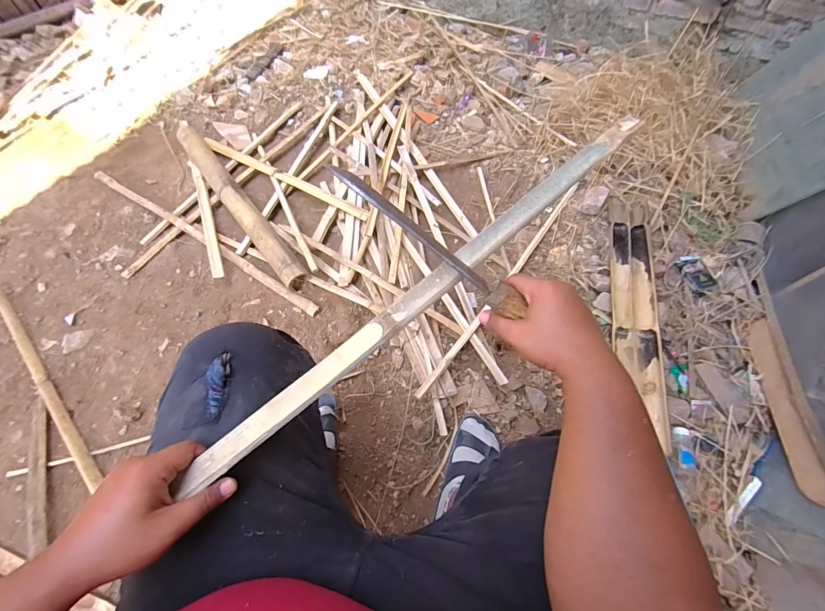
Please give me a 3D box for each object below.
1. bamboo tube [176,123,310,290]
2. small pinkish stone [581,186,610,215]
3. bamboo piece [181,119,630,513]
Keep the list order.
[{"bbox_3d":[-0.540,-0.330,1.068,0.068,0.072,0.806,-33,65,-21],"label":"bamboo tube"},{"bbox_3d":[0.552,-0.319,1.096,0.059,0.053,0.090,30,64,16],"label":"small pinkish stone"},{"bbox_3d":[0.027,-0.022,0.397,0.622,0.007,0.043,-39,68,-9],"label":"bamboo piece"}]

